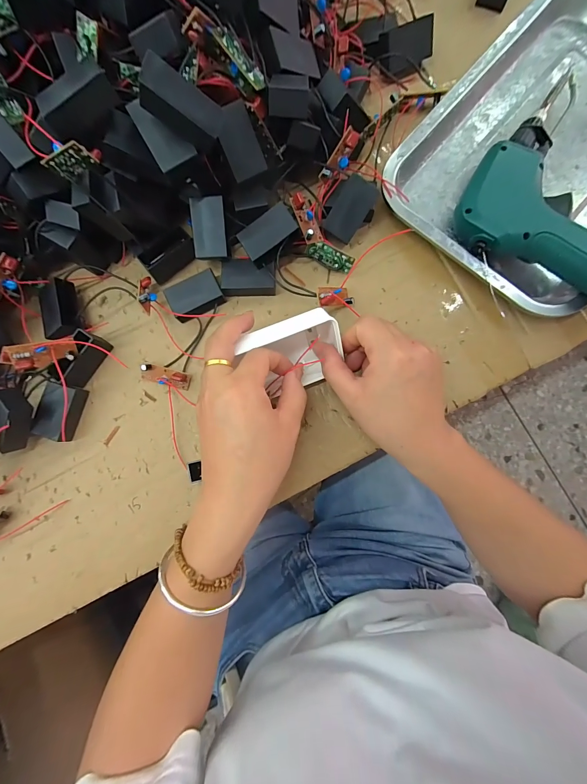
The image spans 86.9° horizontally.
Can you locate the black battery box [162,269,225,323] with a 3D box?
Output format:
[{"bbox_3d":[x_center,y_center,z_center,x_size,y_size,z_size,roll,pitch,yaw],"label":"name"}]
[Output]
[{"bbox_3d":[-0.088,-0.087,0.282,0.046,0.017,0.029,-29,82,-1],"label":"black battery box"}]

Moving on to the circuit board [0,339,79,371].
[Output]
[{"bbox_3d":[-0.204,-0.031,0.251,0.050,0.014,0.020,-16,82,-22],"label":"circuit board"}]

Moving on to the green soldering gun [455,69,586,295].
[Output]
[{"bbox_3d":[0.243,-0.171,0.264,0.159,0.047,0.175,32,85,6],"label":"green soldering gun"}]

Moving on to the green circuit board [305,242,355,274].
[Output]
[{"bbox_3d":[0.033,-0.122,0.282,0.044,0.004,0.017,26,128,-3],"label":"green circuit board"}]

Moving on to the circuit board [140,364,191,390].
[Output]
[{"bbox_3d":[-0.114,-0.014,0.278,0.049,0.014,0.015,13,84,4],"label":"circuit board"}]

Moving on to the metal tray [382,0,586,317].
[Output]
[{"bbox_3d":[0.243,-0.230,0.283,0.211,0.023,0.308,42,86,7],"label":"metal tray"}]

